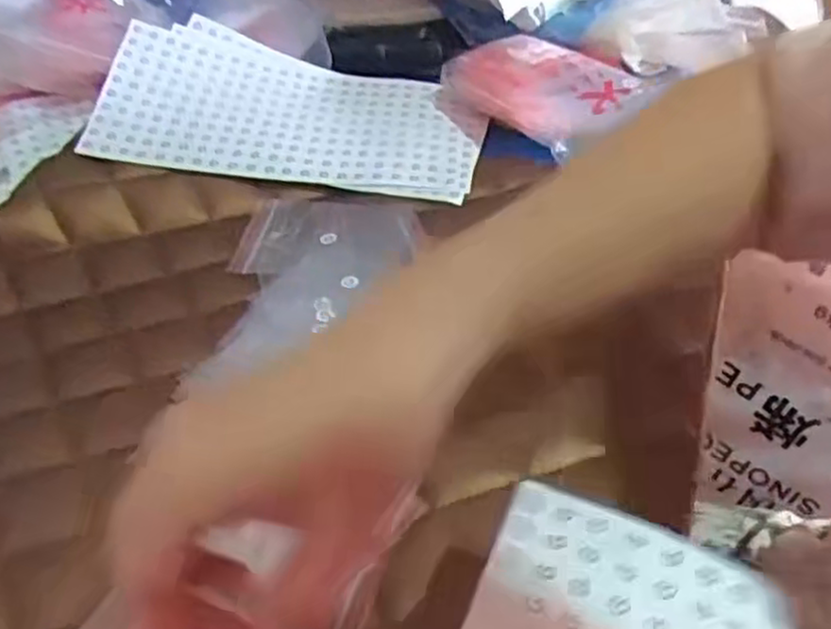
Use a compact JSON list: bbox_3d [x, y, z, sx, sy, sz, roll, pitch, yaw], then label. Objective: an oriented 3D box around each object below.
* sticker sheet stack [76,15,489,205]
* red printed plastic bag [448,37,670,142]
[{"bbox_3d":[-0.085,-0.143,0.494,0.253,0.041,0.133,6,47,5],"label":"sticker sheet stack"},{"bbox_3d":[0.086,-0.149,0.486,0.149,0.046,0.075,19,49,33],"label":"red printed plastic bag"}]

